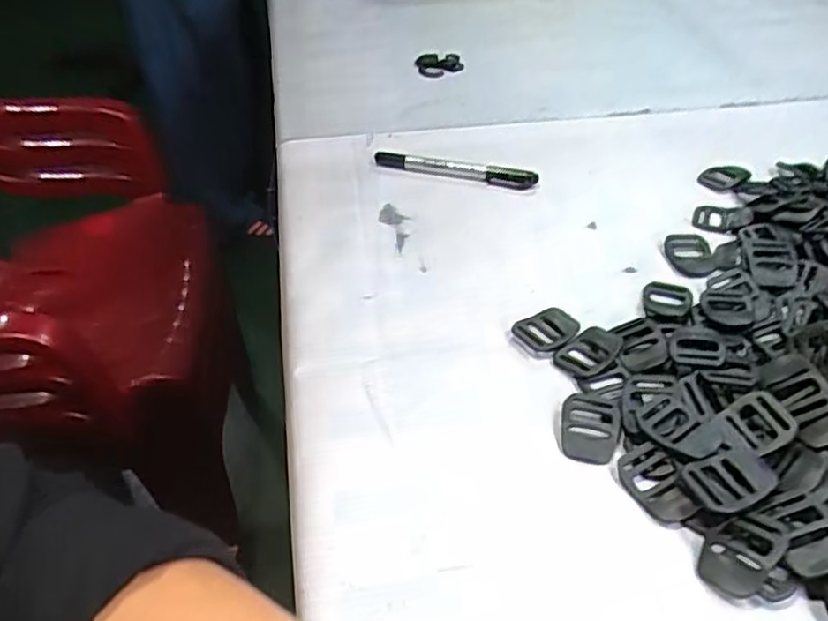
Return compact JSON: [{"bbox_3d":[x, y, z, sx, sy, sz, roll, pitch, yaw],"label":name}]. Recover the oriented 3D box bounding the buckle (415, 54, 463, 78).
[{"bbox_3d":[0.025,-0.257,0.710,0.047,0.014,0.025,-14,43,-14],"label":"buckle"}]

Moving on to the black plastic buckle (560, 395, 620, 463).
[{"bbox_3d":[0.091,0.060,0.349,0.028,0.007,0.040,7,43,10],"label":"black plastic buckle"}]

